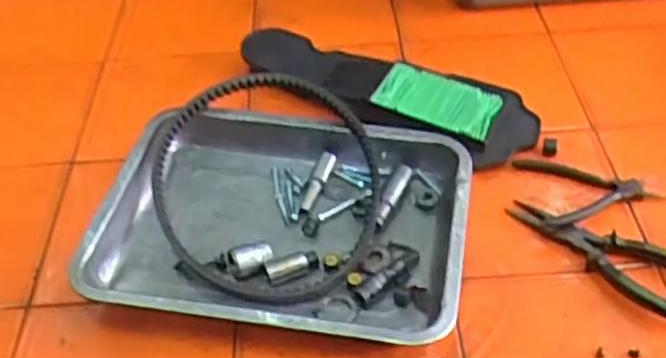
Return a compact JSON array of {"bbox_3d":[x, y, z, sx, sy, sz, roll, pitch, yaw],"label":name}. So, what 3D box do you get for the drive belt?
[{"bbox_3d":[-0.065,-0.006,0.719,0.233,0.084,0.261,-15,46,-11],"label":"drive belt"}]

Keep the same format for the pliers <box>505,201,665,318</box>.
[{"bbox_3d":[0.254,0.069,0.682,0.179,0.014,0.064,29,53,29],"label":"pliers"}]

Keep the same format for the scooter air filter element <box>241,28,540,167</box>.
[{"bbox_3d":[0.051,-0.111,0.874,0.396,0.045,0.120,19,49,22],"label":"scooter air filter element"}]

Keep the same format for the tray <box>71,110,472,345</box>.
[{"bbox_3d":[-0.046,0.038,0.723,0.353,0.056,0.272,6,45,10],"label":"tray"}]

